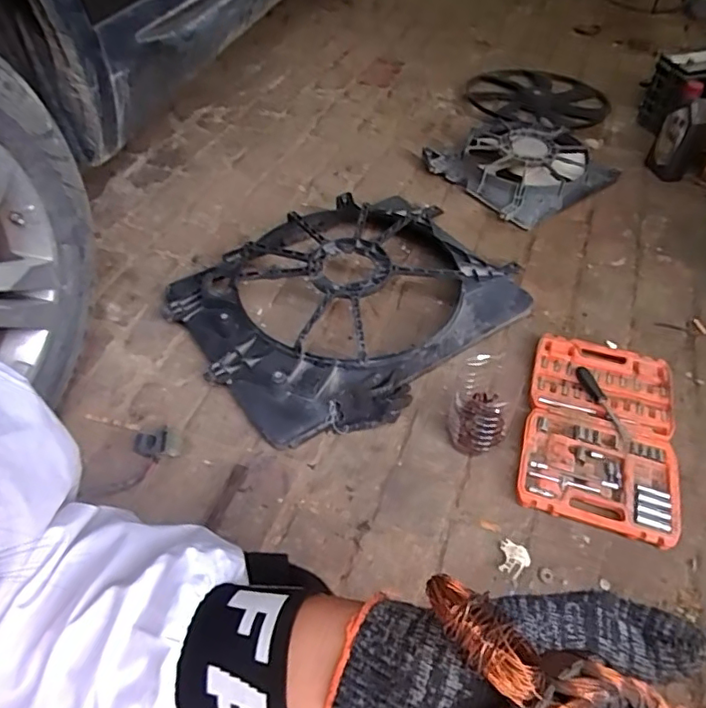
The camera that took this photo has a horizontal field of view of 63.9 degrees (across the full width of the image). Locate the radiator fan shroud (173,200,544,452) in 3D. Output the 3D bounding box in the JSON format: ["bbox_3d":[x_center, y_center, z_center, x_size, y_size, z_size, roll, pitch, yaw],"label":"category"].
[{"bbox_3d":[-0.004,-0.138,1.187,0.680,0.103,0.548,-35,58,-26],"label":"radiator fan shroud"}]

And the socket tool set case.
[{"bbox_3d":[0.438,0.131,1.002,0.249,0.028,0.387,14,51,11],"label":"socket tool set case"}]

